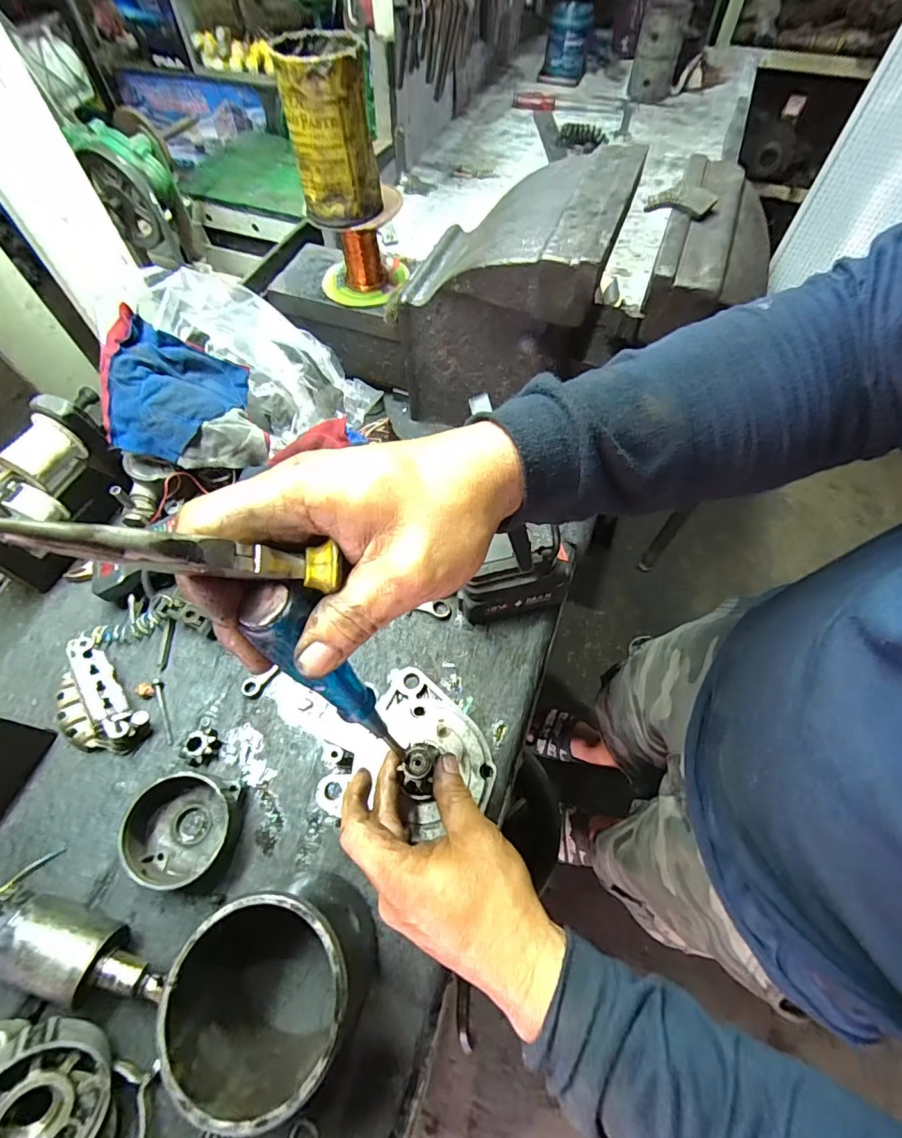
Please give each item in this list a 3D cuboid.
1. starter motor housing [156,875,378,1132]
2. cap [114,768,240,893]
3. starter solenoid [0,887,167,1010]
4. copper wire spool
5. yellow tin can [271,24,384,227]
[{"bbox_3d":[-0.115,0.279,0.326,0.107,0.113,0.104,0,61,0],"label":"starter motor housing"},{"bbox_3d":[-0.226,0.211,0.393,0.077,0.046,0.079,0,61,0],"label":"cap"},{"bbox_3d":[-0.276,0.282,0.352,0.150,0.051,0.048,17,62,9],"label":"starter solenoid"},{"bbox_3d":[-0.093,-0.343,0.510,0.104,0.082,0.099,16,62,9],"label":"copper wire spool"},{"bbox_3d":[-0.106,-0.388,0.427,0.073,0.110,0.081,-7,61,-4],"label":"yellow tin can"}]

